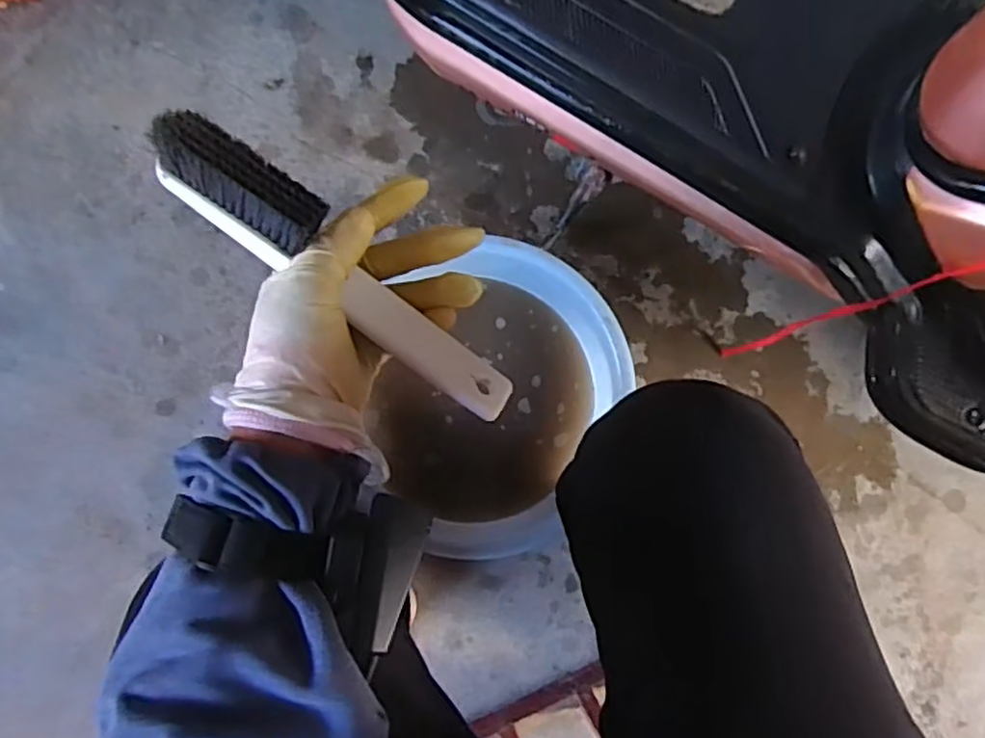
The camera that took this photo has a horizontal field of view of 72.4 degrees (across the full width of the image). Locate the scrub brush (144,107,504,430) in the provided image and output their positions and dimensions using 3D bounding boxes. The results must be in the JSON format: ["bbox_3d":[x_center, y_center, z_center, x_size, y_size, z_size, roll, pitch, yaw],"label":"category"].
[{"bbox_3d":[-0.076,-0.046,0.341,0.212,0.028,0.038,41,80,-14],"label":"scrub brush"}]

